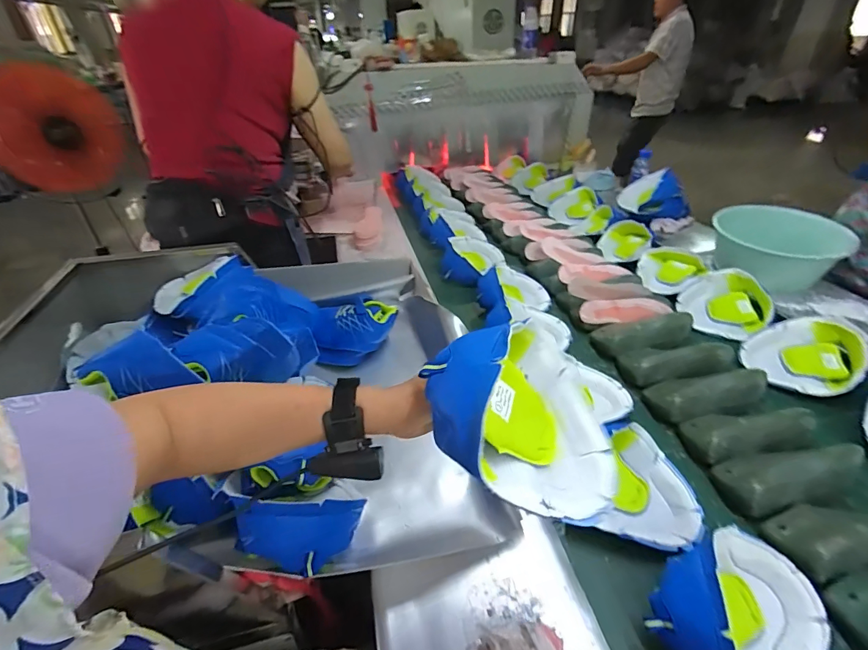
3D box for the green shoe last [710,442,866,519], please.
[{"bbox_3d":[0.560,0.231,0.650,0.223,0.068,0.090,-19,35,0],"label":"green shoe last"}]

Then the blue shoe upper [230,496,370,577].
[{"bbox_3d":[-0.142,0.226,0.458,0.127,0.085,0.061,-12,35,-14],"label":"blue shoe upper"}]

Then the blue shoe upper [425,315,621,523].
[{"bbox_3d":[0.088,0.098,0.399,0.095,0.211,0.175,-23,42,29],"label":"blue shoe upper"}]

